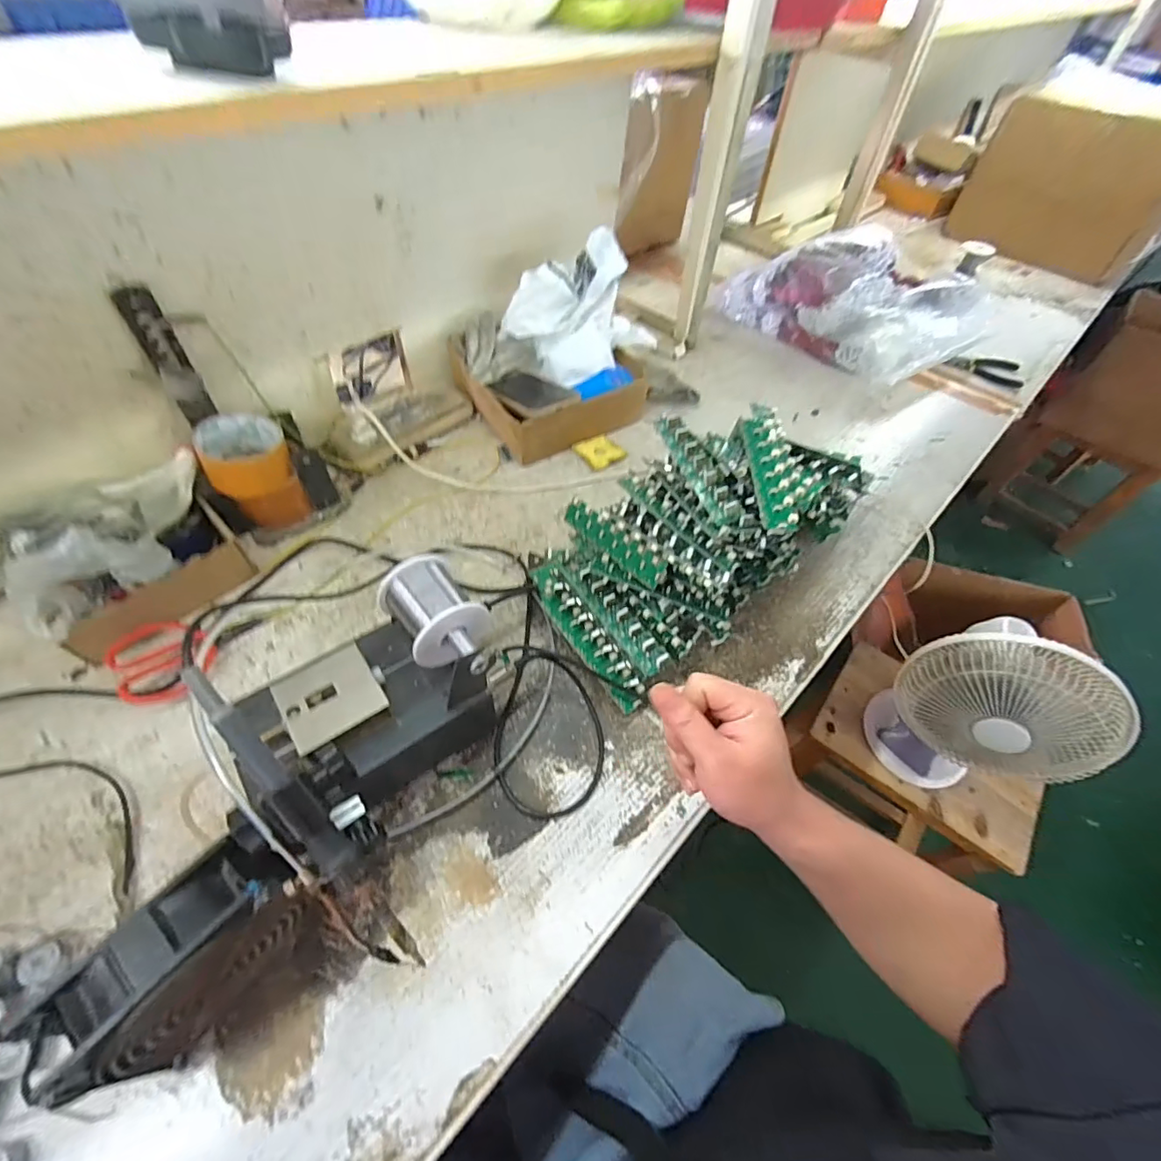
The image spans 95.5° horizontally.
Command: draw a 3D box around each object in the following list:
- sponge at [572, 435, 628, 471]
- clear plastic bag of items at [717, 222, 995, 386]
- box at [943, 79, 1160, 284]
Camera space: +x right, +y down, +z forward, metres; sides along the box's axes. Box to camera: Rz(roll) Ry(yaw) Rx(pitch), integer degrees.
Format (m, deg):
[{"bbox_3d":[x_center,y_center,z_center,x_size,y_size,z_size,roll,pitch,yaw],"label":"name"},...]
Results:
[{"bbox_3d":[0.026,-0.175,0.713,0.051,0.010,0.057,-25,59,-20],"label":"sponge"},{"bbox_3d":[0.458,-0.475,0.889,0.256,0.114,0.375,-37,64,-27],"label":"clear plastic bag of items"},{"bbox_3d":[1.080,-0.869,1.142,0.288,0.267,0.371,-27,60,-23],"label":"box"}]

